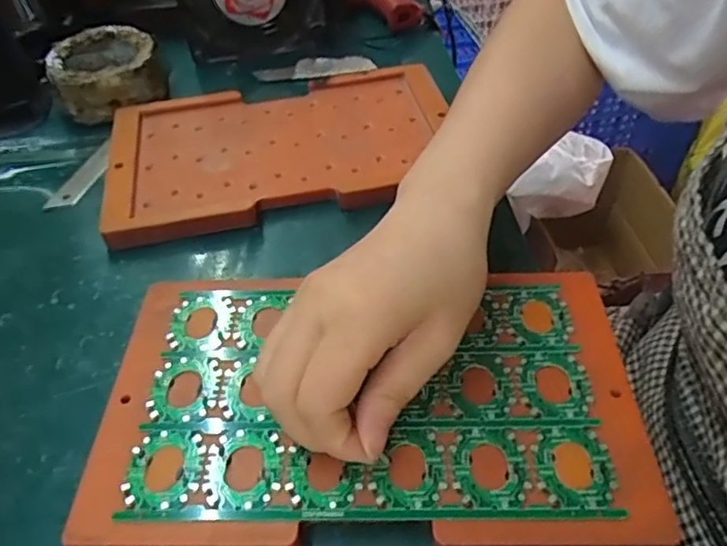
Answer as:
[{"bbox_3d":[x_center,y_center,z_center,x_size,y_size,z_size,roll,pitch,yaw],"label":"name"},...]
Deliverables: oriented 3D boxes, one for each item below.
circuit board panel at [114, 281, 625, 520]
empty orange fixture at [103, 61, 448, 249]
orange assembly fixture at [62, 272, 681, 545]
[{"bbox_3d":[0.001,0.053,0.276,0.199,0.006,0.118,-2,48,3],"label":"circuit board panel"},{"bbox_3d":[-0.055,-0.093,0.418,0.235,0.014,0.144,-13,49,-7],"label":"empty orange fixture"},{"bbox_3d":[0.001,0.057,0.277,0.236,0.017,0.139,-2,48,3],"label":"orange assembly fixture"}]

